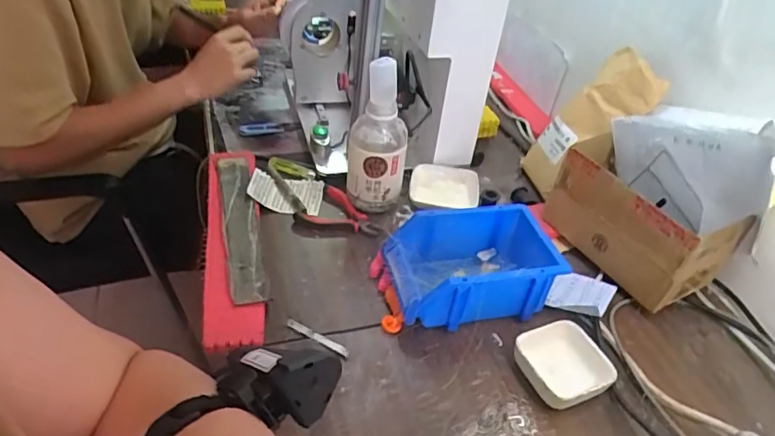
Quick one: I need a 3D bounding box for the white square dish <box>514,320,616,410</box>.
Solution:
[{"bbox_3d":[0.181,0.152,0.552,0.086,0.033,0.083,-16,45,-27],"label":"white square dish"}]

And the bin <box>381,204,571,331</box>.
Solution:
[{"bbox_3d":[0.105,0.056,0.630,0.201,0.082,0.129,-5,41,-16],"label":"bin"}]

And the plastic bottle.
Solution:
[{"bbox_3d":[-0.012,-0.102,0.706,0.077,0.207,0.064,7,40,-1],"label":"plastic bottle"}]

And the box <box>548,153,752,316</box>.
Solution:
[{"bbox_3d":[0.318,0.008,0.690,0.116,0.133,0.208,-21,47,-30],"label":"box"}]

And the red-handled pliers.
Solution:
[{"bbox_3d":[-0.064,-0.011,0.744,0.113,0.018,0.072,11,40,4],"label":"red-handled pliers"}]

